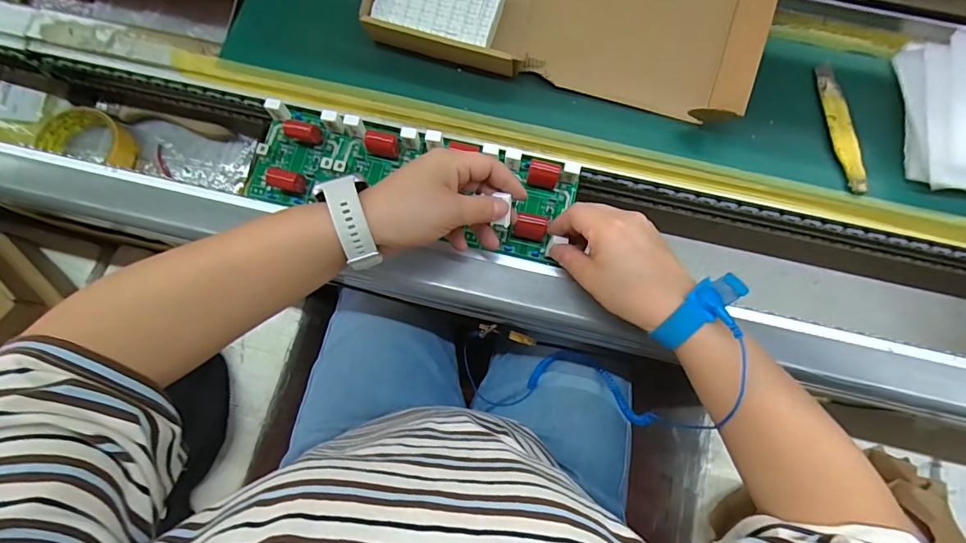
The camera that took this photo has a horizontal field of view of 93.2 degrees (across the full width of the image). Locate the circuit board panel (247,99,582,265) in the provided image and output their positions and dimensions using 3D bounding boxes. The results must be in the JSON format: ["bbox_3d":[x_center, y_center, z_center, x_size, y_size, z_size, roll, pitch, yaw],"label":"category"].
[{"bbox_3d":[-0.066,-0.083,0.407,0.286,0.031,0.090,13,78,4],"label":"circuit board panel"}]

